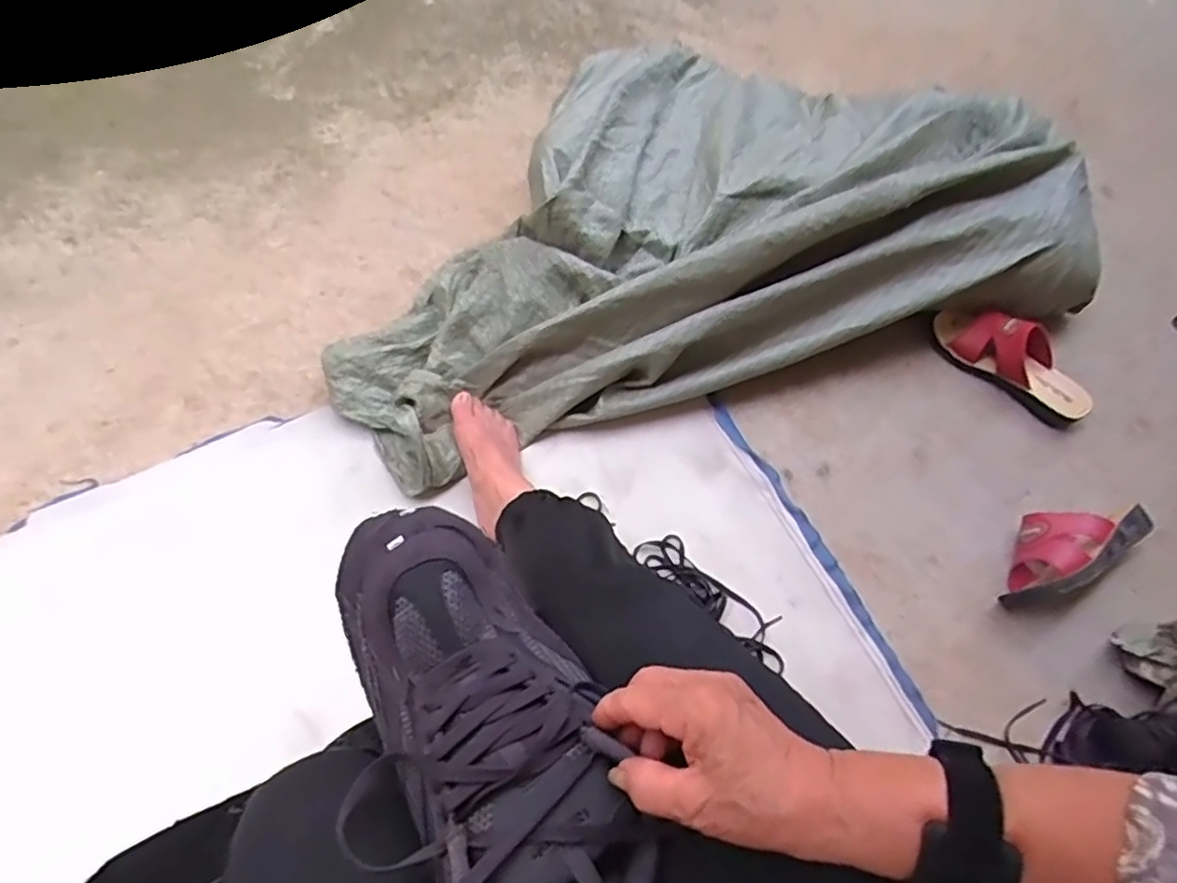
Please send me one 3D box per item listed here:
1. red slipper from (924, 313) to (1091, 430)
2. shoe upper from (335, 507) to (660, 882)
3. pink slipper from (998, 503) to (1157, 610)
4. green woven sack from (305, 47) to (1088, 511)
[{"bbox_3d":[0.609,-0.118,0.953,0.235,0.081,0.083,40,67,17],"label":"red slipper"},{"bbox_3d":[-0.058,0.157,0.380,0.123,0.076,0.265,-26,71,-15],"label":"shoe upper"},{"bbox_3d":[0.585,0.126,0.814,0.218,0.084,0.094,-22,65,-14],"label":"pink slipper"},{"bbox_3d":[0.161,-0.315,0.951,1.089,0.198,0.501,-16,64,-11],"label":"green woven sack"}]

